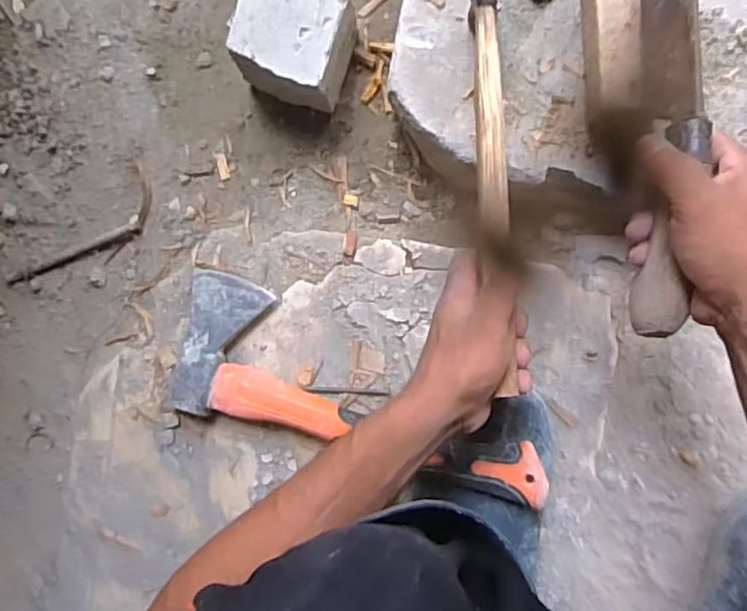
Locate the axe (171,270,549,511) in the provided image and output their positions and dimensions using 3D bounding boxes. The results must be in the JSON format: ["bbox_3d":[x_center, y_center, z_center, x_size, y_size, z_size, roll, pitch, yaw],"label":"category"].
[{"bbox_3d":[-0.029,0.082,0.593,0.386,0.031,0.135,18,95,20],"label":"axe"}]

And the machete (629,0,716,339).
[{"bbox_3d":[0.208,-0.151,0.446,0.034,0.057,0.341,3,83,8],"label":"machete"}]

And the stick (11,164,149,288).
[{"bbox_3d":[-0.320,-0.072,0.711,0.197,0.018,0.061,-39,86,8],"label":"stick"}]

